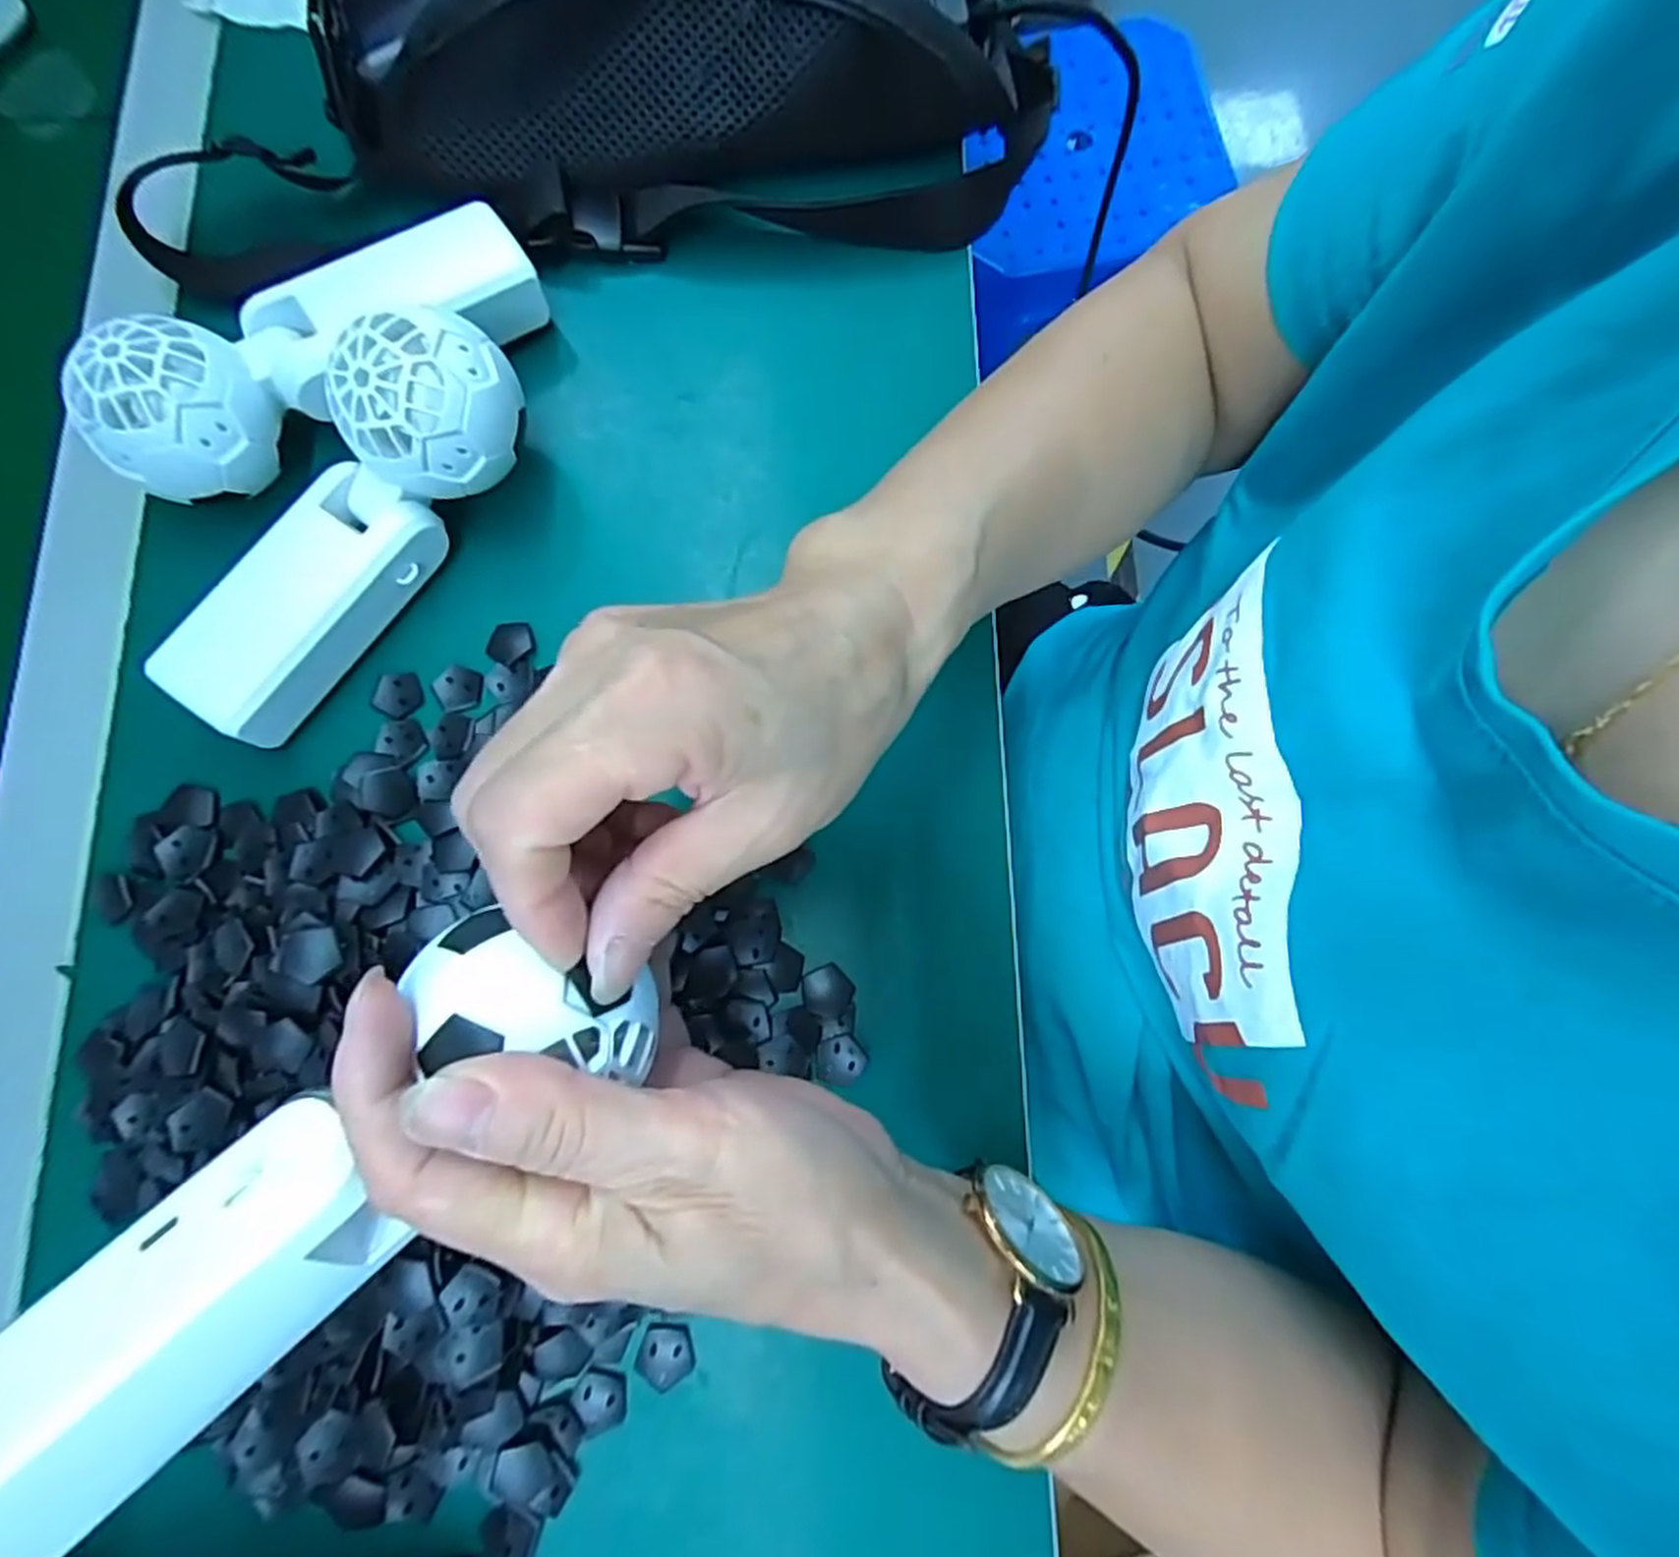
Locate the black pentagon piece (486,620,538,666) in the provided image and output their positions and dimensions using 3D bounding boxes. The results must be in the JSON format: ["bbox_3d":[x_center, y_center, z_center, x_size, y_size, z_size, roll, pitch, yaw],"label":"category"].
[{"bbox_3d":[-0.131,-0.054,0.304,0.018,0.004,0.017,4,79,-1],"label":"black pentagon piece"}]

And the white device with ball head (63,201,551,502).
[{"bbox_3d":[-0.200,-0.167,0.298,0.168,0.059,0.050,-37,82,-8],"label":"white device with ball head"}]

